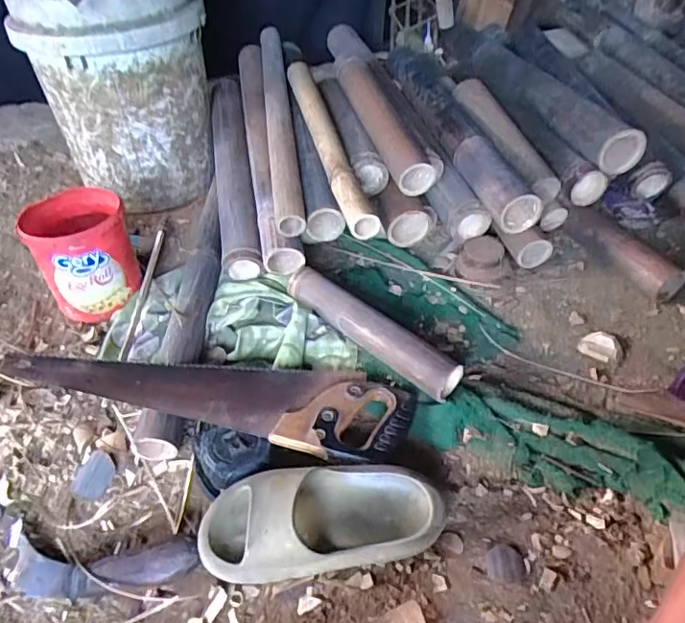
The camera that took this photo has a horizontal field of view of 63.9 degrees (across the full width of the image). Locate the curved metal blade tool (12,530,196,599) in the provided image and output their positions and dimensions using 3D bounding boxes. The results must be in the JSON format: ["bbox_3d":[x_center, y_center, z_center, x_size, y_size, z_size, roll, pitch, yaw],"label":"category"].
[{"bbox_3d":[-0.253,0.264,0.573,0.207,0.033,0.057,0,46,4],"label":"curved metal blade tool"}]

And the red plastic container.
[{"bbox_3d":[-0.386,-0.087,0.836,0.128,0.152,0.136,-3,45,3],"label":"red plastic container"}]

